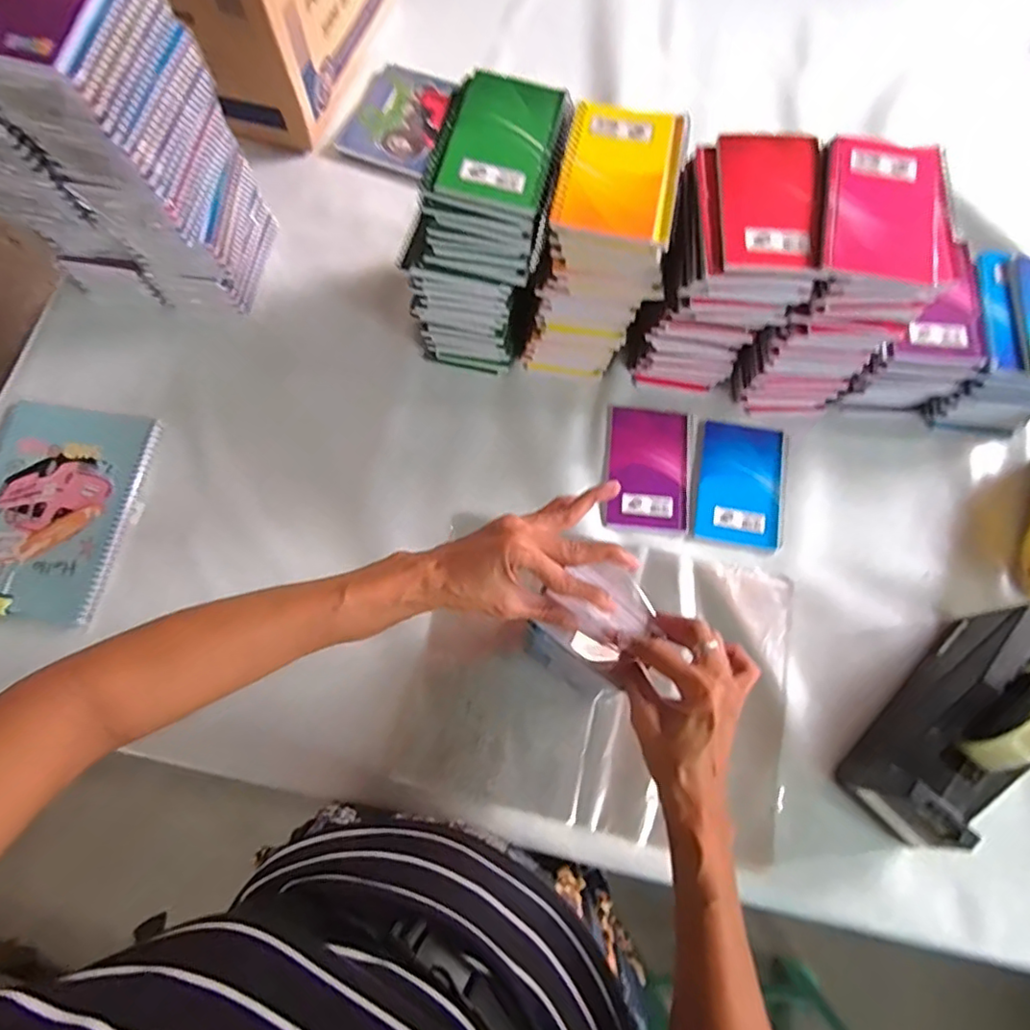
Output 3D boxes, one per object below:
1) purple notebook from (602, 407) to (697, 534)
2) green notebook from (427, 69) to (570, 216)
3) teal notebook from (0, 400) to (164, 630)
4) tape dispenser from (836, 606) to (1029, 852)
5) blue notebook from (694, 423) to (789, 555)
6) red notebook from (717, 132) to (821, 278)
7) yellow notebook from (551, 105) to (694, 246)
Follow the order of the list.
[{"bbox_3d":[0.139,-0.048,0.610,0.088,0.006,0.130,6,72,2],"label":"purple notebook"},{"bbox_3d":[-0.012,-0.305,0.483,0.090,0.015,0.126,13,72,4],"label":"green notebook"},{"bbox_3d":[-0.462,-0.007,0.596,0.158,0.015,0.215,8,72,3],"label":"teal notebook"},{"bbox_3d":[0.367,0.168,0.475,0.198,0.123,0.077,-43,77,-13],"label":"tape dispenser"},{"bbox_3d":[0.228,-0.032,0.606,0.086,0.006,0.129,10,72,4],"label":"blue notebook"},{"bbox_3d":[0.199,-0.246,0.467,0.076,0.008,0.133,5,72,2],"label":"red notebook"},{"bbox_3d":[0.086,-0.275,0.477,0.094,0.011,0.128,11,72,4],"label":"yellow notebook"}]

